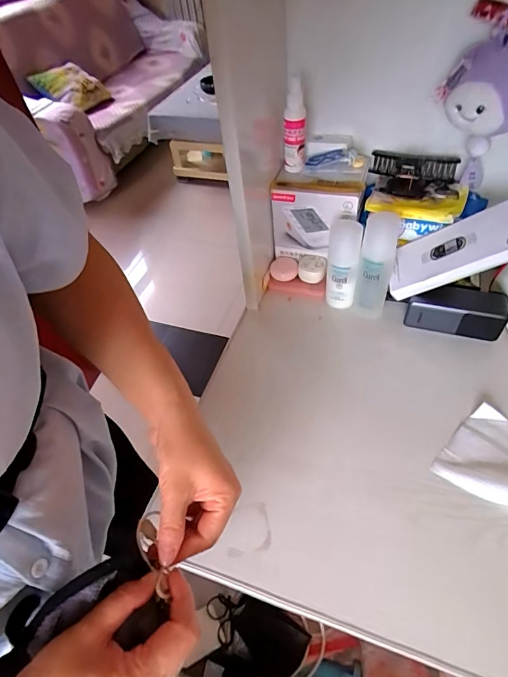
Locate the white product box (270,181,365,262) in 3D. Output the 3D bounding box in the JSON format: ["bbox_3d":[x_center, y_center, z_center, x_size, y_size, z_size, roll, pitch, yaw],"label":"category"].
[{"bbox_3d":[0.098,-0.188,0.627,0.134,0.123,0.044,16,54,19],"label":"white product box"}]

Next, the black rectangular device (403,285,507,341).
[{"bbox_3d":[0.296,-0.044,0.577,0.128,0.054,0.052,13,53,17],"label":"black rectangular device"}]

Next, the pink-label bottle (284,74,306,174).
[{"bbox_3d":[0.060,-0.307,0.572,0.031,0.118,0.034,-7,49,1],"label":"pink-label bottle"}]

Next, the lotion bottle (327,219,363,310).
[{"bbox_3d":[0.135,-0.112,0.597,0.048,0.134,0.049,5,51,10],"label":"lotion bottle"}]

